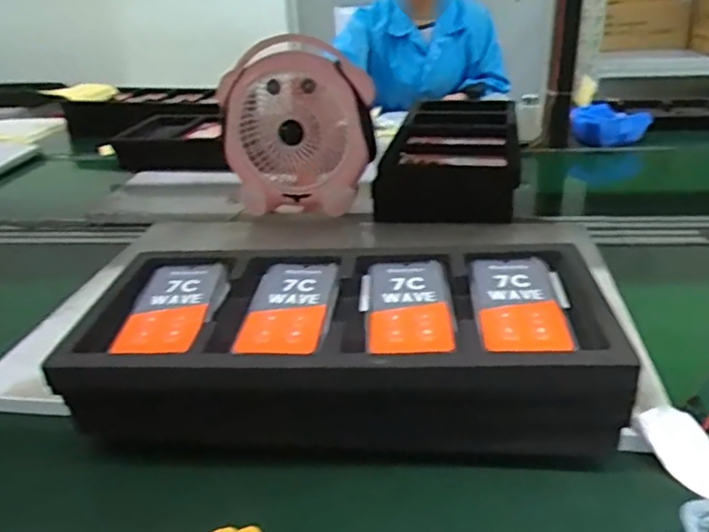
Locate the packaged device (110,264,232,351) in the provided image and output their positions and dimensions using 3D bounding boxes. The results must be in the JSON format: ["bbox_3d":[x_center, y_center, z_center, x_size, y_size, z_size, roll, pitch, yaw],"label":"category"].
[{"bbox_3d":[-0.178,0.042,0.610,0.081,0.020,0.160,-1,27,5],"label":"packaged device"}]

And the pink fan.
[{"bbox_3d":[-0.092,-0.224,1.025,0.245,0.254,0.110,-1,27,4],"label":"pink fan"}]

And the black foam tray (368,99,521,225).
[{"bbox_3d":[0.183,-0.205,1.158,0.223,0.100,0.445,3,27,11],"label":"black foam tray"}]

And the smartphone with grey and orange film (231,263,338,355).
[{"bbox_3d":[-0.062,0.039,0.603,0.082,0.011,0.164,0,27,5],"label":"smartphone with grey and orange film"}]

